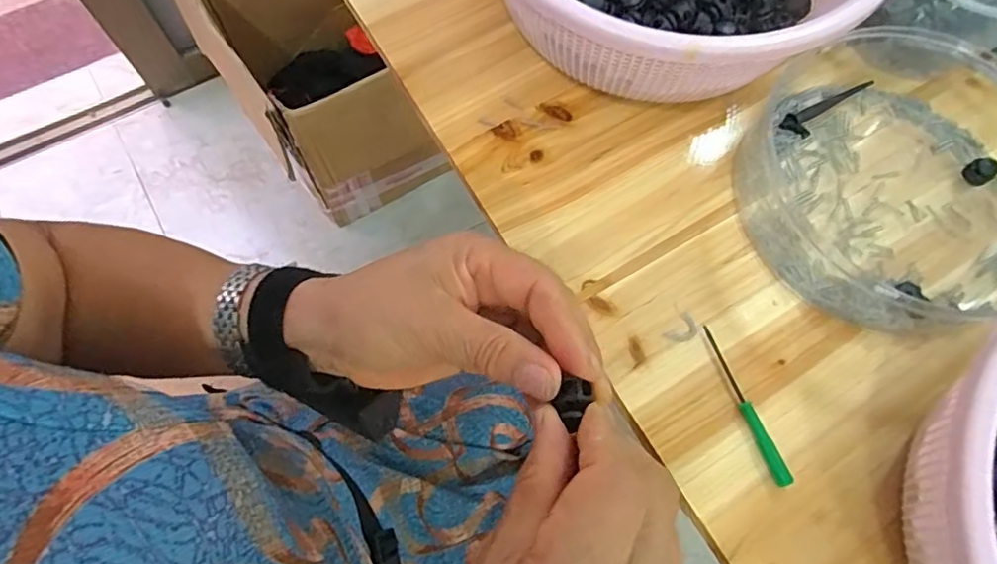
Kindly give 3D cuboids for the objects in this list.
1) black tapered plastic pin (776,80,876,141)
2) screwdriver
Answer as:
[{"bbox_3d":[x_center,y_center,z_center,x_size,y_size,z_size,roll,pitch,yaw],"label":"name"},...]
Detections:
[{"bbox_3d":[0.238,-0.128,0.415,0.085,0.009,0.019,-34,75,-12],"label":"black tapered plastic pin"},{"bbox_3d":[0.146,0.072,0.344,0.009,0.007,0.097,-20,72,-8],"label":"screwdriver"}]

